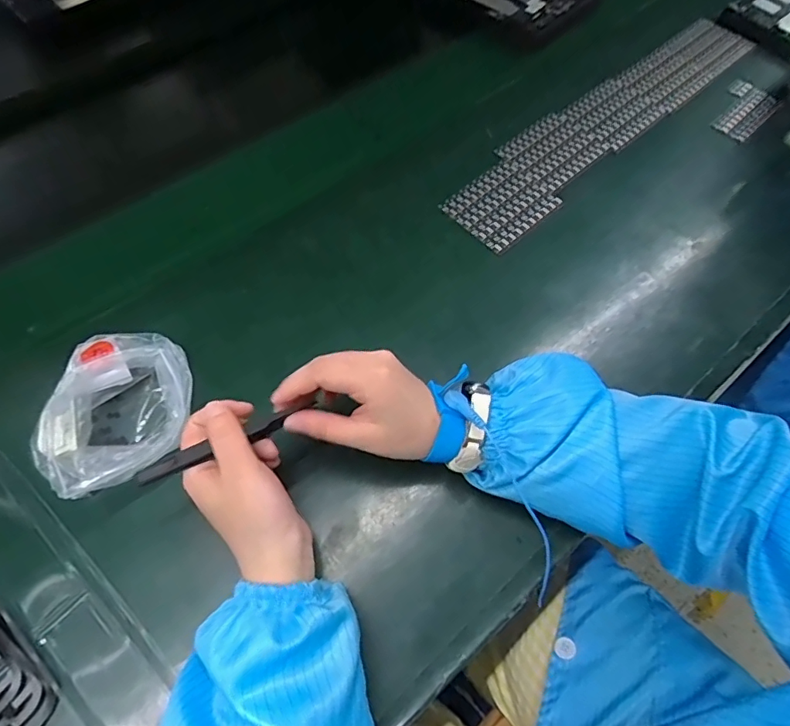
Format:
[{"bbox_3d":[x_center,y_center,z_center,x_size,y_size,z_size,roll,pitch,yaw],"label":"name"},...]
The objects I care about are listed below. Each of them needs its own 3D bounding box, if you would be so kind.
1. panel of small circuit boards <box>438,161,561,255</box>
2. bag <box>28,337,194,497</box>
[{"bbox_3d":[0.109,-0.161,0.505,0.100,0.004,0.082,-39,64,-19],"label":"panel of small circuit boards"},{"bbox_3d":[-0.202,0.037,0.370,0.100,0.052,0.129,6,64,0],"label":"bag"}]

